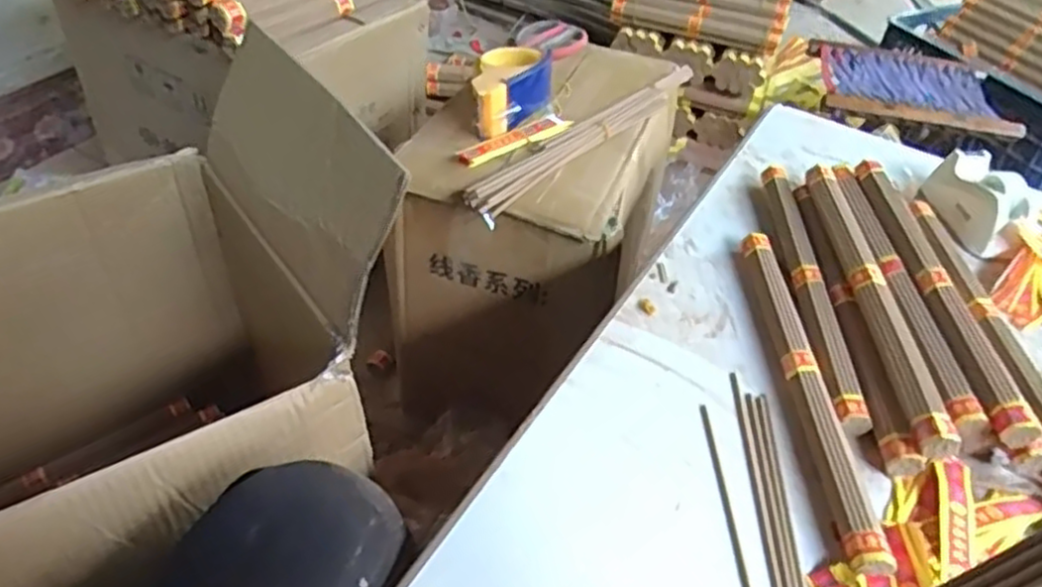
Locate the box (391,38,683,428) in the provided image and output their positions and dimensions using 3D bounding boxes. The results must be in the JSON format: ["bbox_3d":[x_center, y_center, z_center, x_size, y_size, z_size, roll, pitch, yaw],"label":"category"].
[{"bbox_3d":[0.023,-0.098,0.988,0.266,0.319,0.419,17,44,12],"label":"box"}]

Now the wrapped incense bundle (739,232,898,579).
[{"bbox_3d":[0.217,0.063,0.563,0.027,0.022,0.310,3,43,-3],"label":"wrapped incense bundle"}]

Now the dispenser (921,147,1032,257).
[{"bbox_3d":[0.452,-0.095,0.730,0.070,0.054,0.116,1,43,-5],"label":"dispenser"}]

